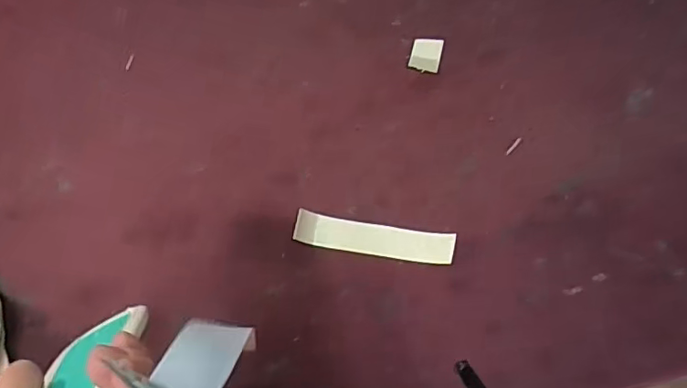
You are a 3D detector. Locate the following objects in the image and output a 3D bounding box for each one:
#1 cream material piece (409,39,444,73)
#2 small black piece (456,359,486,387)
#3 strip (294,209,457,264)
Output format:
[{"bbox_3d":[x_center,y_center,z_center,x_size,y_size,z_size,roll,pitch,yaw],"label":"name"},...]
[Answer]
[{"bbox_3d":[0.078,-0.131,0.524,0.028,0.004,0.037,10,64,8],"label":"cream material piece"},{"bbox_3d":[0.087,0.125,0.385,0.010,0.004,0.024,-29,65,-11],"label":"small black piece"},{"bbox_3d":[0.023,0.034,0.432,0.121,0.006,0.025,8,71,9],"label":"strip"}]

